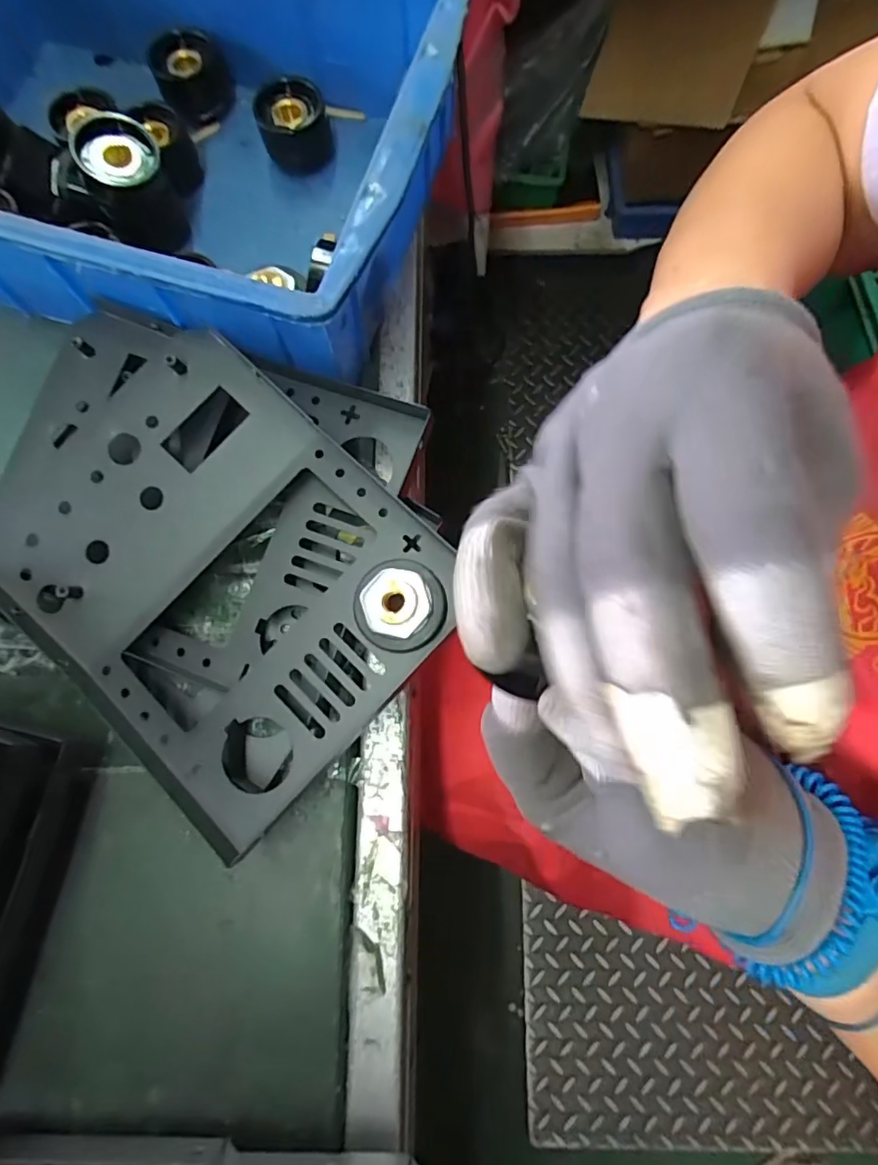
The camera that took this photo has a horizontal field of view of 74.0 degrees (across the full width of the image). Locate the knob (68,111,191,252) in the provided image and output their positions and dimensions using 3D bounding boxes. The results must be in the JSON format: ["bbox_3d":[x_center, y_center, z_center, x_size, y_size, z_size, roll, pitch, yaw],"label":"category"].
[{"bbox_3d":[-0.158,-0.206,0.304,0.036,0.055,0.043,-21,77,-4],"label":"knob"}]

